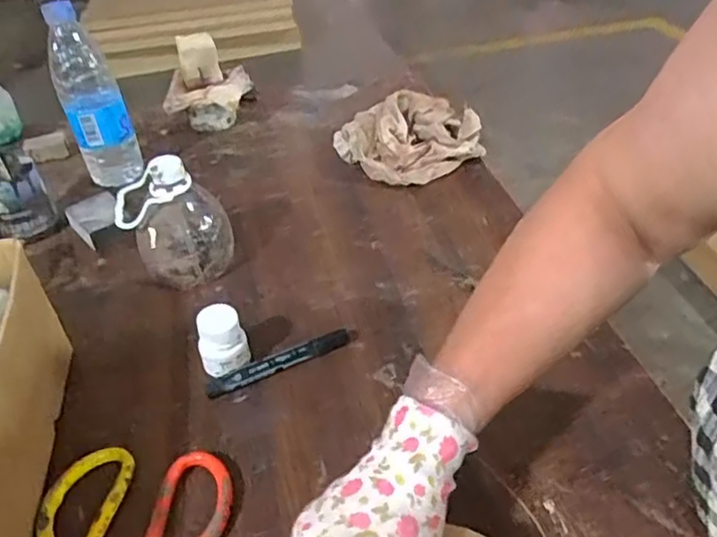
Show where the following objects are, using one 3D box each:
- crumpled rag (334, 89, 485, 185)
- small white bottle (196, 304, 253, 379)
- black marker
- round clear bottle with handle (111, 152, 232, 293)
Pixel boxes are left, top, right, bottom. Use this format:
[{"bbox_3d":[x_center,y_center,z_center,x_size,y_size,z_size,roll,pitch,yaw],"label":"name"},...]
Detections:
[{"bbox_3d":[0.063,-0.167,0.802,0.183,0.080,0.134,-2,39,3],"label":"crumpled rag"},{"bbox_3d":[-0.114,0.063,0.542,0.040,0.057,0.033,-15,40,-14],"label":"small white bottle"},{"bbox_3d":[-0.067,0.081,0.548,0.127,0.018,0.015,-18,41,-18],"label":"black marker"},{"bbox_3d":[-0.182,-0.048,0.636,0.103,0.121,0.083,-14,40,-14],"label":"round clear bottle with handle"}]

